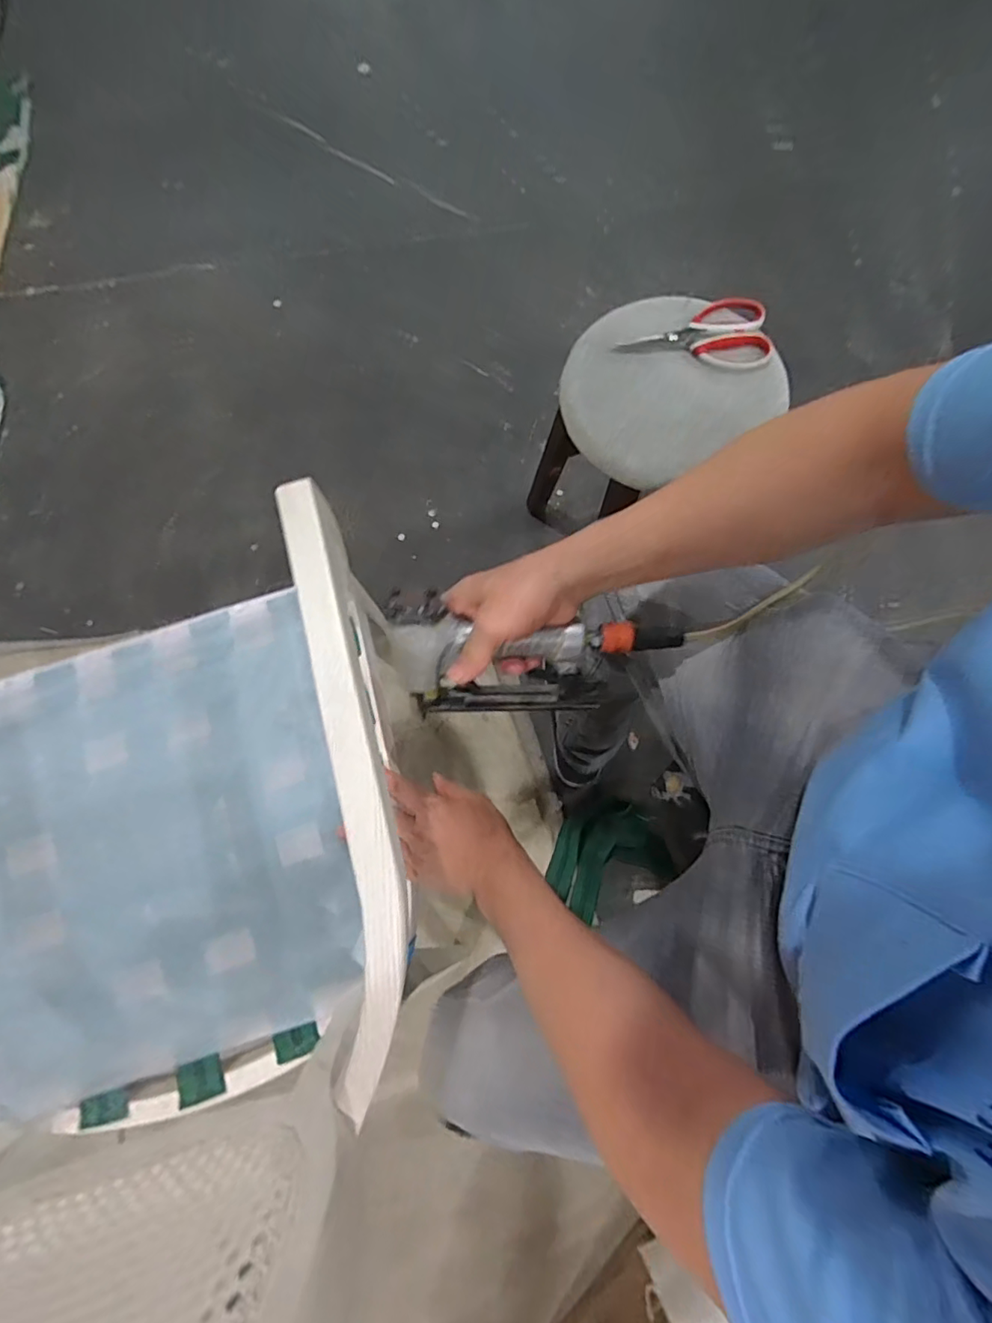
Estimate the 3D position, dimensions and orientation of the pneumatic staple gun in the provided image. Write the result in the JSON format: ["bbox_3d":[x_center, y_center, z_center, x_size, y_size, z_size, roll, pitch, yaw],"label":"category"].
[{"bbox_3d":[0.007,-0.007,0.493,0.192,0.129,0.049,-3,46,-3],"label":"pneumatic staple gun"}]

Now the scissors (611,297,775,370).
[{"bbox_3d":[0.251,-0.414,0.681,0.187,0.021,0.093,4,75,4],"label":"scissors"}]

